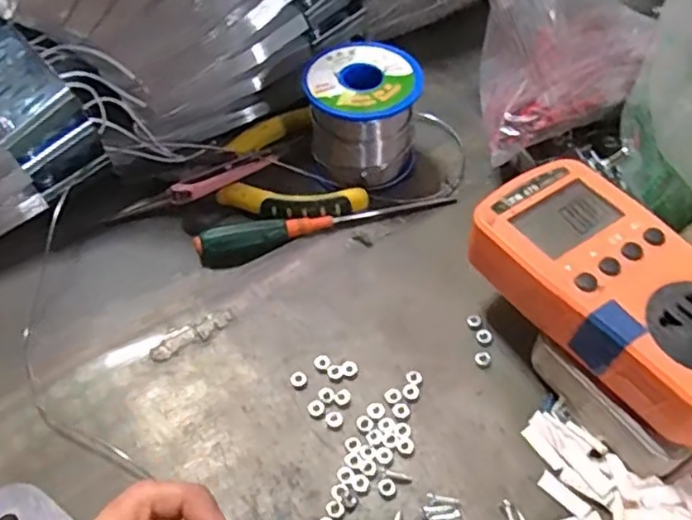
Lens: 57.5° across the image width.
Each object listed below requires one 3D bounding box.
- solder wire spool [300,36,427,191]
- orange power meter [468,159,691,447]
[{"bbox_3d":[0.010,-0.083,0.370,0.061,0.060,0.060,-3,53,1],"label":"solder wire spool"},{"bbox_3d":[0.114,0.011,0.265,0.068,0.027,0.125,-34,59,-21],"label":"orange power meter"}]

